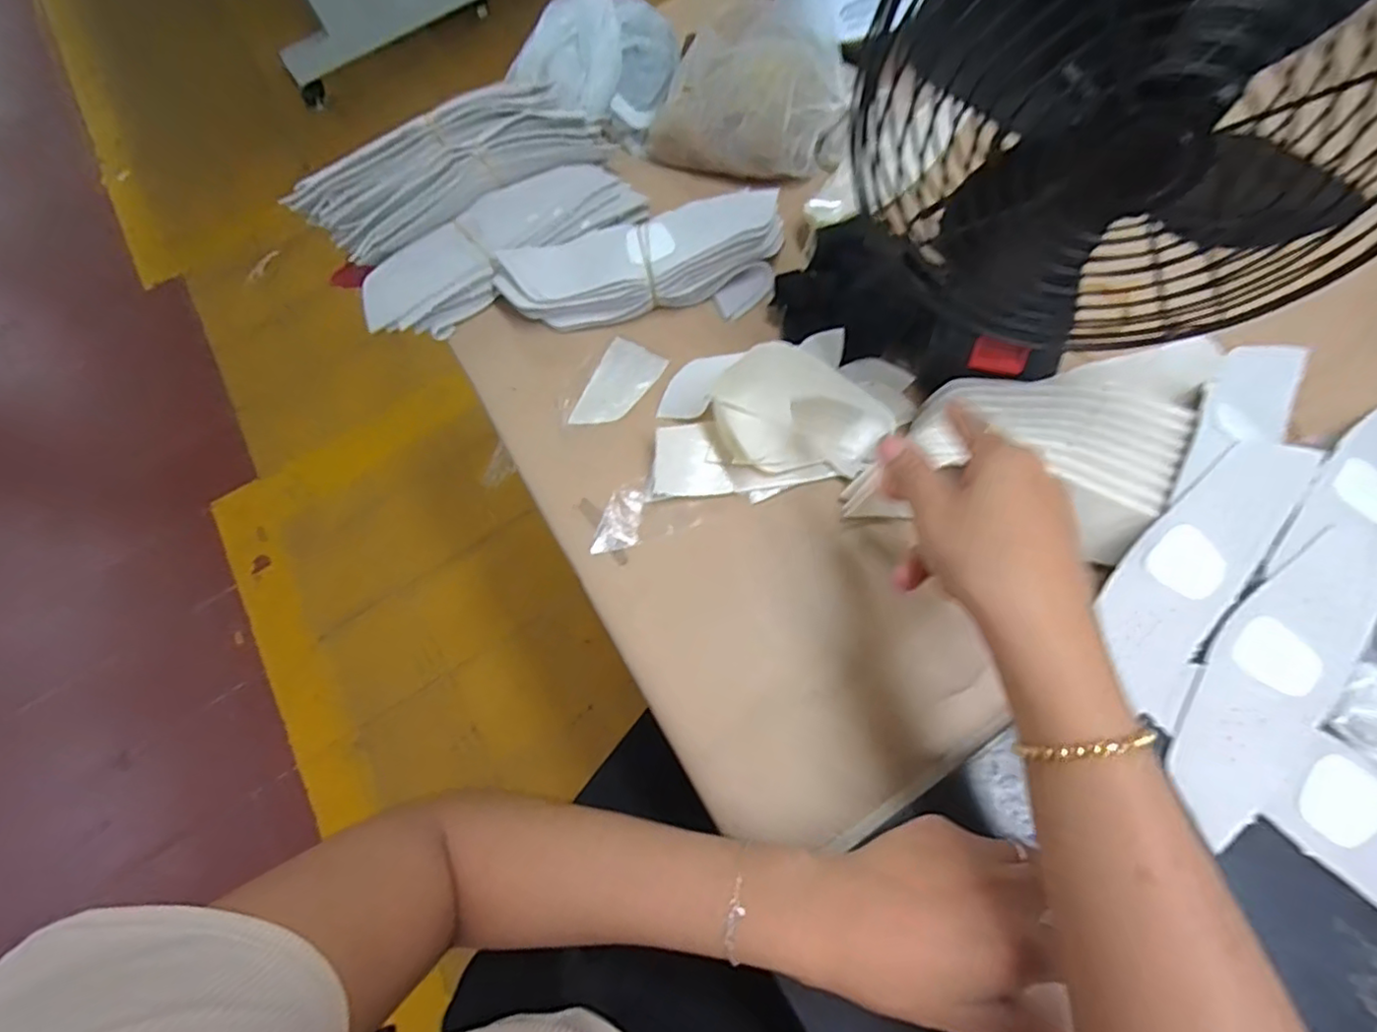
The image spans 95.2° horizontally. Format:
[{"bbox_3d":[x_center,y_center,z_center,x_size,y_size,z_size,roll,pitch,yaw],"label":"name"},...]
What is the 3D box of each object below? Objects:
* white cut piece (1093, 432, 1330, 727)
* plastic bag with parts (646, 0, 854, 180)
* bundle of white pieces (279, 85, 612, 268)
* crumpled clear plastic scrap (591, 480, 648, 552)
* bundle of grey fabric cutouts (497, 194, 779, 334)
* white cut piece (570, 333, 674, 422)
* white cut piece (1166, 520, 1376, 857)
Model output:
[{"bbox_3d":[0.282,0.023,0.350,0.059,0.017,0.176,34,76,12],"label":"white cut piece"},{"bbox_3d":[0.040,-0.333,0.485,0.145,0.069,0.121,2,72,7],"label":"plastic bag with parts"},{"bbox_3d":[-0.179,-0.267,0.477,0.228,0.040,0.082,-32,71,-5],"label":"bundle of white pieces"},{"bbox_3d":[-0.046,0.001,0.424,0.029,0.004,0.053,8,72,9],"label":"crumpled clear plastic scrap"},{"bbox_3d":[-0.033,-0.190,0.465,0.212,0.040,0.068,-17,71,1],"label":"bundle of grey fabric cutouts"},{"bbox_3d":[-0.052,-0.094,0.459,0.043,0.006,0.073,28,76,15],"label":"white cut piece"},{"bbox_3d":[0.314,0.076,0.333,0.056,0.006,0.197,40,80,16],"label":"white cut piece"}]

